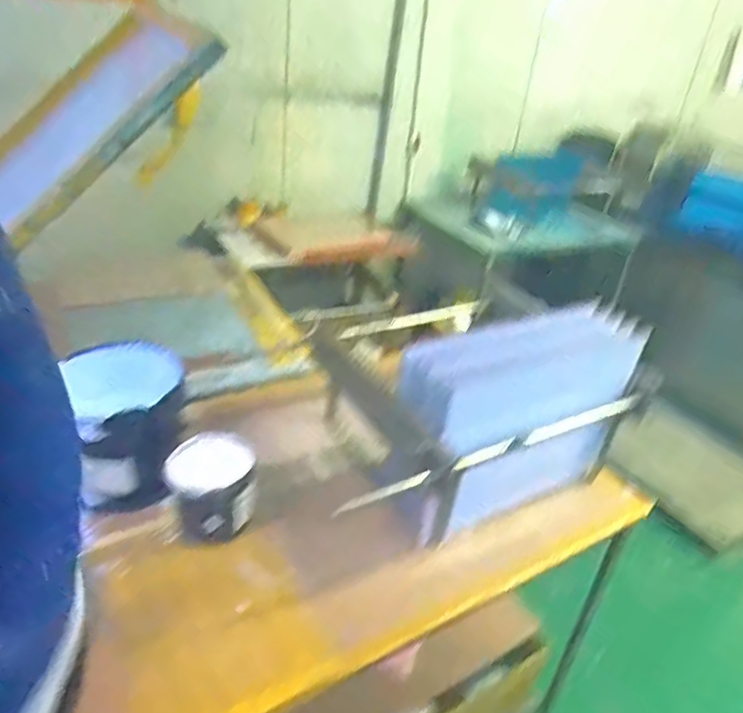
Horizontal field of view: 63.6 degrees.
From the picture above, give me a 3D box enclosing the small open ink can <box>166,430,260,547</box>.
[{"bbox_3d":[-0.244,0.204,0.935,0.122,0.127,0.137,-12,32,-19],"label":"small open ink can"}]

